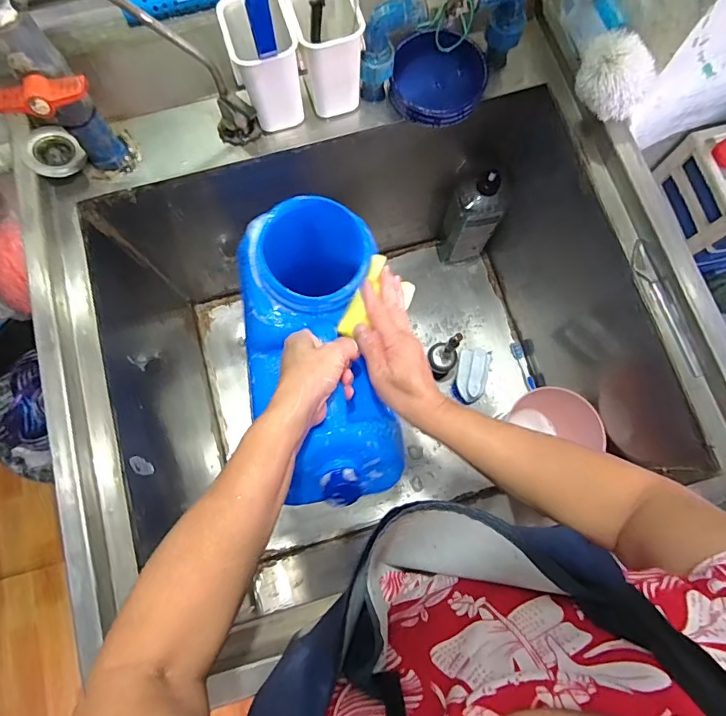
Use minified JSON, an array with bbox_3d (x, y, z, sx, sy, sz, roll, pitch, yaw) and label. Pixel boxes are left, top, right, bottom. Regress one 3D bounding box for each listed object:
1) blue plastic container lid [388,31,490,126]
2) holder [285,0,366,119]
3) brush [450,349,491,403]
[{"bbox_3d":[0.094,-0.346,0.566,0.114,0.033,0.105,0,78,0],"label":"blue plastic container lid"},{"bbox_3d":[-0.041,-0.353,0.524,0.072,0.109,0.080,-16,78,-3],"label":"holder"},{"bbox_3d":[0.209,0.030,0.858,0.063,0.060,0.103,17,78,4],"label":"brush"}]

